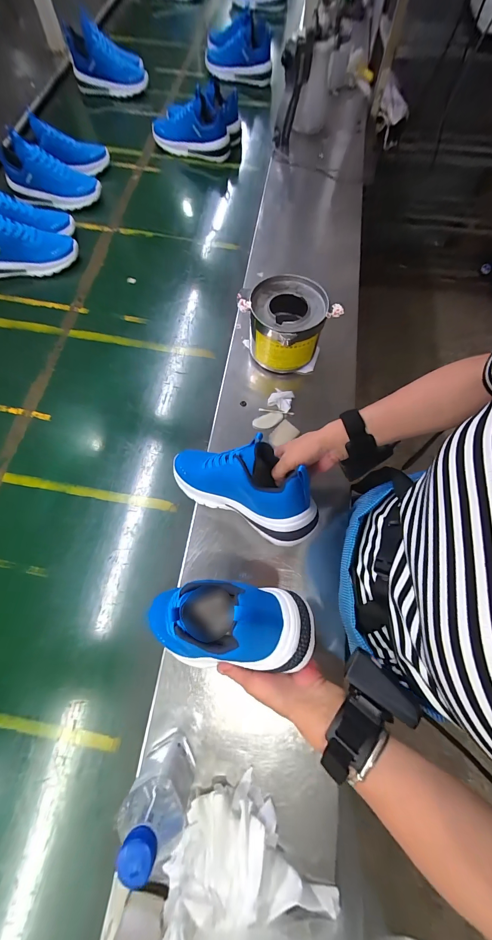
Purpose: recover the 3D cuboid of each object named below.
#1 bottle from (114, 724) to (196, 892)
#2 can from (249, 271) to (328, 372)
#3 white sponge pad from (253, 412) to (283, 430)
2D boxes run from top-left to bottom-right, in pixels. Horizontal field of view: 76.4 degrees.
[{"bbox_3d":[-0.094,0.361,0.348,0.068,0.168,0.063,23,71,7],"label":"bottle"},{"bbox_3d":[0.074,-0.274,0.618,0.134,0.127,0.152,6,70,1],"label":"can"},{"bbox_3d":[0.043,-0.095,0.604,0.061,0.006,0.028,-20,72,-8],"label":"white sponge pad"}]

